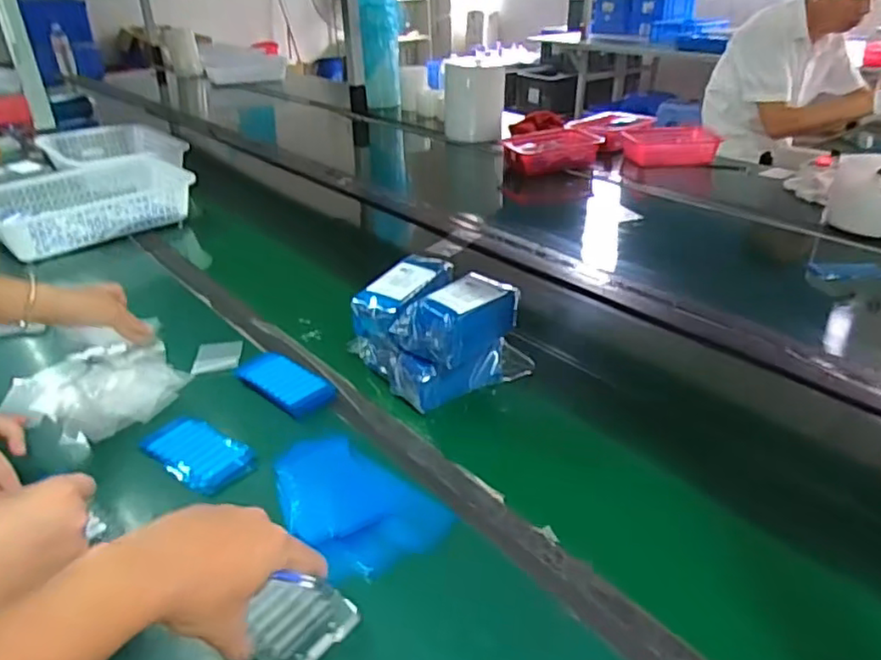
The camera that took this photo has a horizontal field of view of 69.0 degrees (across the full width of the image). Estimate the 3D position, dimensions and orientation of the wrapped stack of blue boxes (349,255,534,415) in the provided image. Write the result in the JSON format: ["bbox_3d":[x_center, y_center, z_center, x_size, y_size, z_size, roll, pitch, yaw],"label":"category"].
[{"bbox_3d":[0.000,0.002,0.738,0.159,0.116,0.141,22,37,34],"label":"wrapped stack of blue boxes"}]

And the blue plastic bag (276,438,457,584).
[{"bbox_3d":[-0.082,0.153,0.586,0.115,0.014,0.178,-22,36,-33],"label":"blue plastic bag"}]

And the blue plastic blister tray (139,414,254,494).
[{"bbox_3d":[-0.246,0.122,0.656,0.118,0.017,0.072,21,36,33],"label":"blue plastic blister tray"}]

